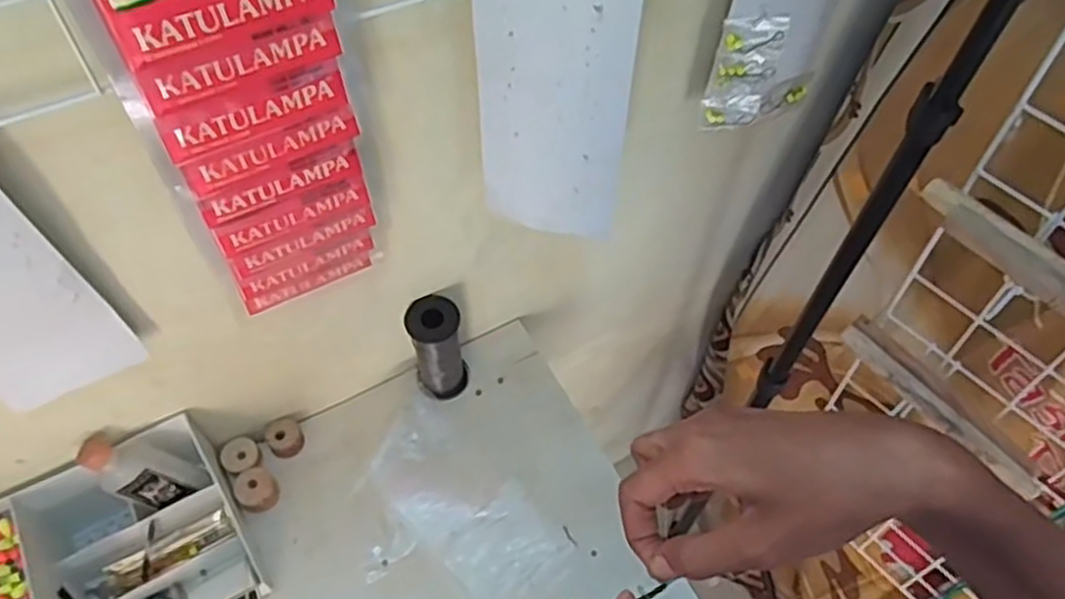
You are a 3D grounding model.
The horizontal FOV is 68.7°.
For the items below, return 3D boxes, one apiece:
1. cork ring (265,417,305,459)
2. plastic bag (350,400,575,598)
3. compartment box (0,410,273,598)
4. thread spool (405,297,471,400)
[{"bbox_3d":[-0.238,0.134,0.753,0.032,0.022,0.035,1,57,-1],"label":"cork ring"},{"bbox_3d":[-0.078,0.199,0.707,0.194,0.016,0.135,37,64,20],"label":"plastic bag"},{"bbox_3d":[-0.354,0.231,0.639,0.243,0.102,0.186,-25,61,-16],"label":"compartment box"},{"bbox_3d":[-0.090,0.047,0.751,0.049,0.117,0.050,-8,58,-6],"label":"thread spool"}]

